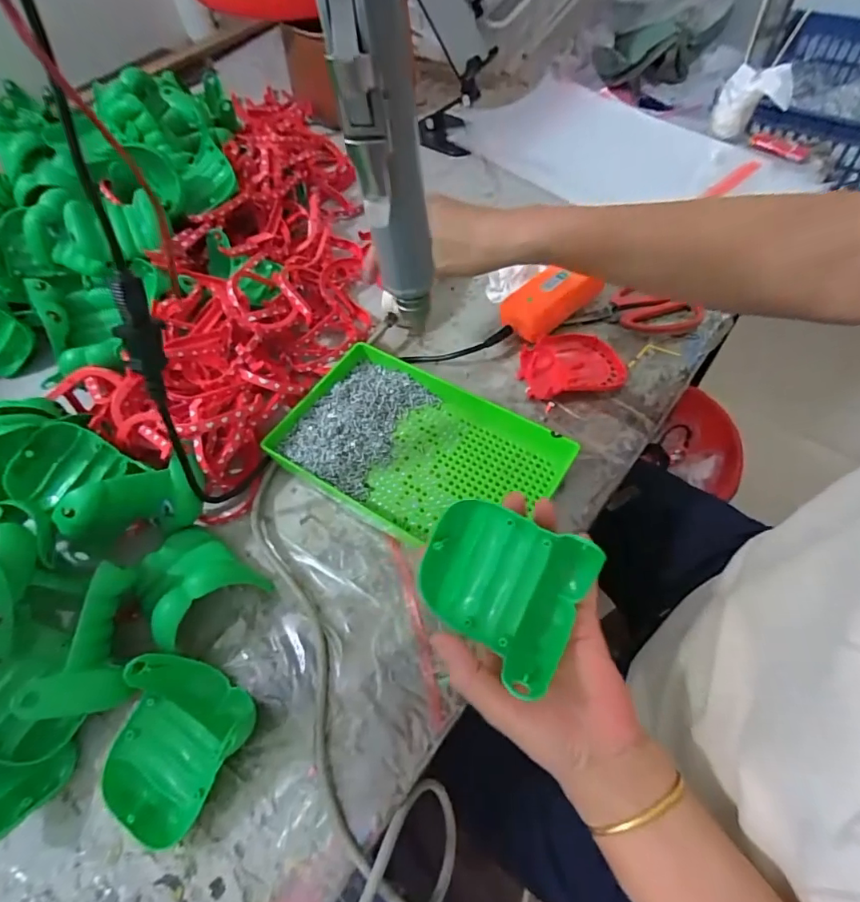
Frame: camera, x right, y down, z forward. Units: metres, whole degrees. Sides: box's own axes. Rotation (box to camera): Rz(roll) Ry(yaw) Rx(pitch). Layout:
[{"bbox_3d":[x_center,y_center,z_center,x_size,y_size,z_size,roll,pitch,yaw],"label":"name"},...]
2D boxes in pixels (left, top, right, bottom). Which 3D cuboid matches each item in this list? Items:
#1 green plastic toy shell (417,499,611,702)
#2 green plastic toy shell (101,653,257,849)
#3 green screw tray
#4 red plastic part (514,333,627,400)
[{"bbox_3d":[0.043,0.078,0.302,0.099,0.042,0.087,25,94,20],"label":"green plastic toy shell"},{"bbox_3d":[-0.172,0.197,0.330,0.090,0.052,0.096,25,63,18],"label":"green plastic toy shell"},{"bbox_3d":[-0.010,0.000,0.451,0.240,0.034,0.151,25,63,18],"label":"green screw tray"},{"bbox_3d":[0.144,-0.089,0.500,0.104,0.026,0.080,-10,58,-3],"label":"red plastic part"}]

